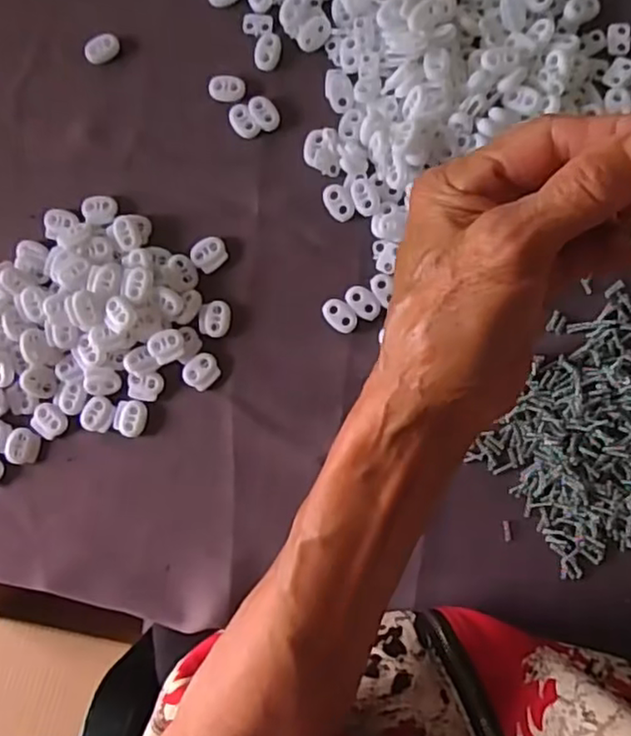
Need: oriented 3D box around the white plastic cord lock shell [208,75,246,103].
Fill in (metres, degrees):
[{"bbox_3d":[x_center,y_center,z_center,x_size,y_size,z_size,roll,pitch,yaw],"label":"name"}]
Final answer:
[{"bbox_3d":[-0.055,-0.174,0.400,0.021,0.005,0.016,3,87,6],"label":"white plastic cord lock shell"}]

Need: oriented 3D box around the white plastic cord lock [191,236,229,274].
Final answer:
[{"bbox_3d":[-0.065,-0.071,0.396,0.021,0.008,0.019,-40,84,2],"label":"white plastic cord lock"}]

